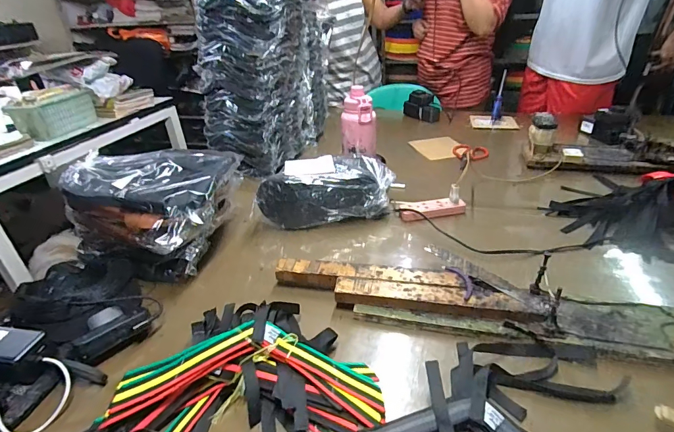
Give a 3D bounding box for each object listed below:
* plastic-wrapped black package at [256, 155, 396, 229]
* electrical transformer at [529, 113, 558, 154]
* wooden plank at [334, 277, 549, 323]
[{"bbox_3d":[-0.021,-0.059,0.853,0.305,0.106,0.125,-8,32,-8],"label":"plastic-wrapped black package"},{"bbox_3d":[0.586,-0.238,1.083,0.068,0.096,0.072,14,39,22],"label":"electrical transformer"},{"bbox_3d":[0.149,0.129,0.593,0.301,0.018,0.047,3,32,11],"label":"wooden plank"}]

